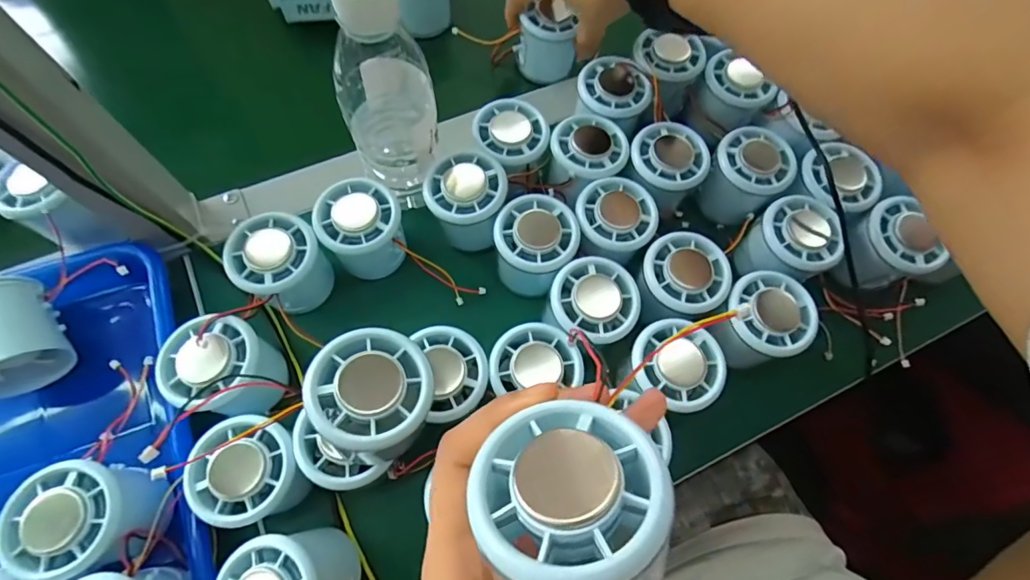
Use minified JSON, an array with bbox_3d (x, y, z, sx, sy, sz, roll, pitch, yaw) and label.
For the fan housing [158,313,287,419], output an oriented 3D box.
[{"bbox_3d":[-0.180,0.049,0.307,0.052,0.063,0.051,1,68,-3],"label":"fan housing"}]

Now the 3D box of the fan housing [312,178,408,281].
[{"bbox_3d":[-0.108,-0.042,0.352,0.054,0.060,0.051,1,68,-3],"label":"fan housing"}]

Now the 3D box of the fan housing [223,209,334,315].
[{"bbox_3d":[-0.160,-0.017,0.337,0.051,0.057,0.053,1,68,-3],"label":"fan housing"}]

